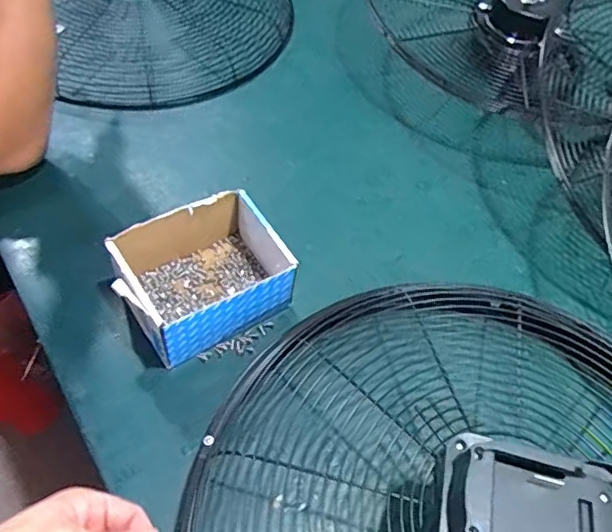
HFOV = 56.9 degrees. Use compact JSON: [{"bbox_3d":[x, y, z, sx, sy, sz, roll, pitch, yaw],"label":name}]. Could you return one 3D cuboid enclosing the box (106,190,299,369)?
[{"bbox_3d":[-0.095,0.010,0.518,0.138,0.076,0.105,-25,60,-20],"label":"box"}]

